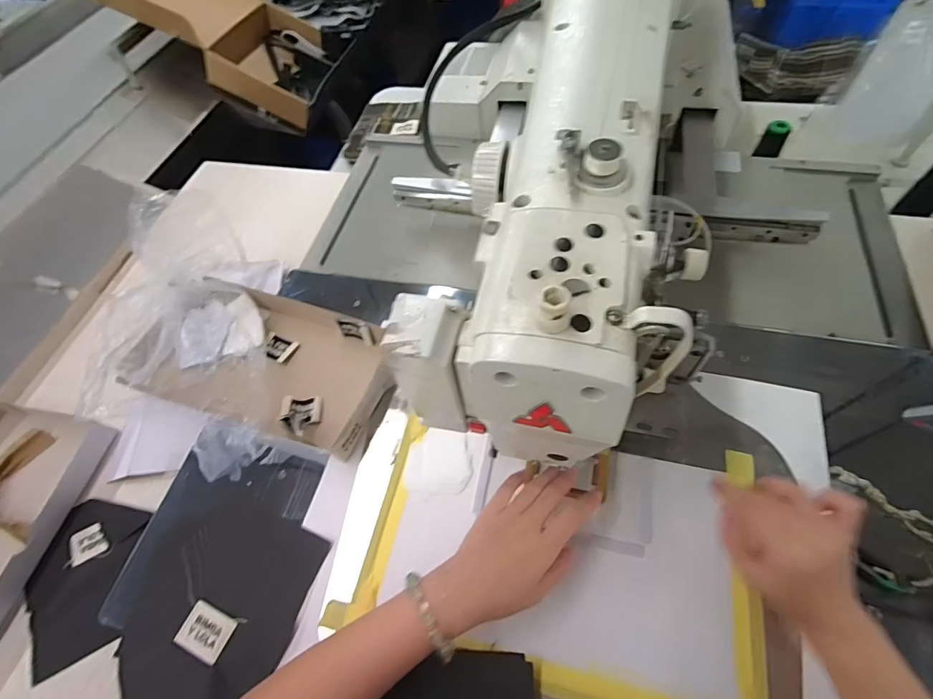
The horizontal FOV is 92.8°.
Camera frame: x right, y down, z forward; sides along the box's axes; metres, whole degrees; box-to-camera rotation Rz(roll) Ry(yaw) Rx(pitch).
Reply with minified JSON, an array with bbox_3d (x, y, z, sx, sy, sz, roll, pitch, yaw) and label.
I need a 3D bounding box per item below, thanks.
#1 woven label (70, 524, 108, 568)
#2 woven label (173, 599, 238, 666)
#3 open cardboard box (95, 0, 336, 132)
[{"bbox_3d":[-0.411,0.211,0.482,0.034,0.004,0.033,-26,78,-23],"label":"woven label"},{"bbox_3d":[-0.241,0.259,0.408,0.049,0.005,0.039,15,62,14],"label":"woven label"},{"bbox_3d":[-0.638,-0.879,1.178,0.590,0.103,0.391,27,61,-18],"label":"open cardboard box"}]

